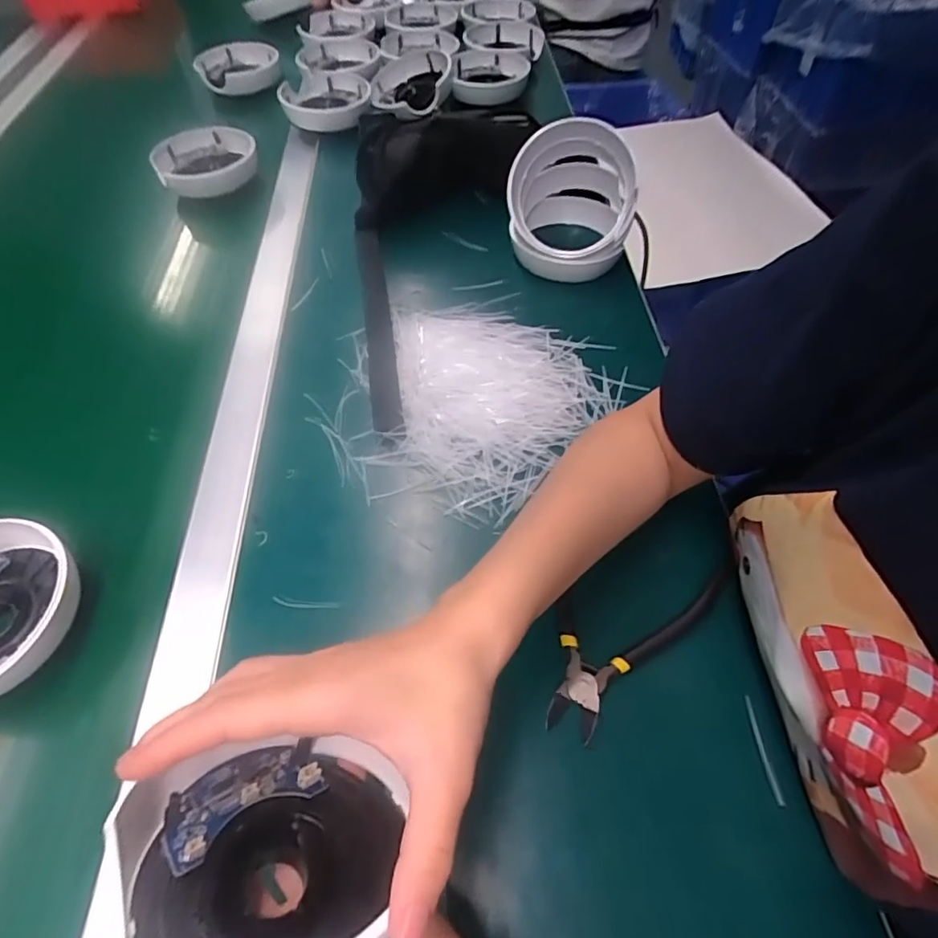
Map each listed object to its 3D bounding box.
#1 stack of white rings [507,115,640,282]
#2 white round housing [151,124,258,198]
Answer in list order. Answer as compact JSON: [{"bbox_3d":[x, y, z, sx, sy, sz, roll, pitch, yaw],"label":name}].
[{"bbox_3d":[0.101,-0.267,0.534,0.123,0.112,0.114,1,56,3],"label":"stack of white rings"},{"bbox_3d":[-0.312,-0.368,0.647,0.115,0.030,0.124,0,56,0],"label":"white round housing"}]

